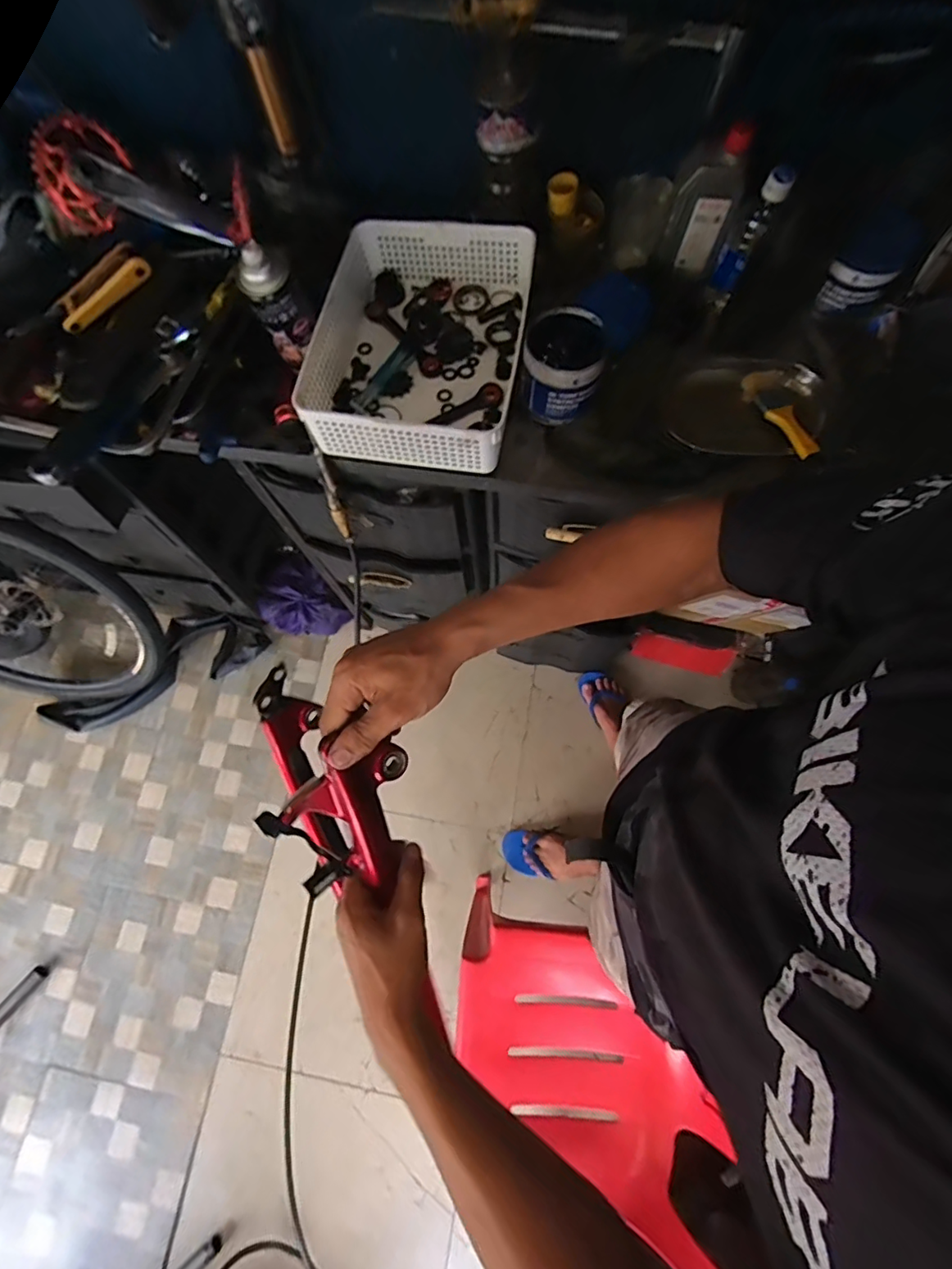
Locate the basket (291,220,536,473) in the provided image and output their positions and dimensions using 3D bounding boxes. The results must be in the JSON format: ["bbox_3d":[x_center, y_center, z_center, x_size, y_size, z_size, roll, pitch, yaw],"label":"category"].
[{"bbox_3d":[-0.064,-0.370,0.683,0.249,0.084,0.325,8,74,5],"label":"basket"}]

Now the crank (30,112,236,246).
[{"bbox_3d":[-0.434,-0.561,0.688,0.222,0.058,0.106,14,72,-20],"label":"crank"}]

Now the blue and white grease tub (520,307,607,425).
[{"bbox_3d":[0.109,-0.340,0.673,0.094,0.084,0.108,8,74,5],"label":"blue and white grease tub"}]

